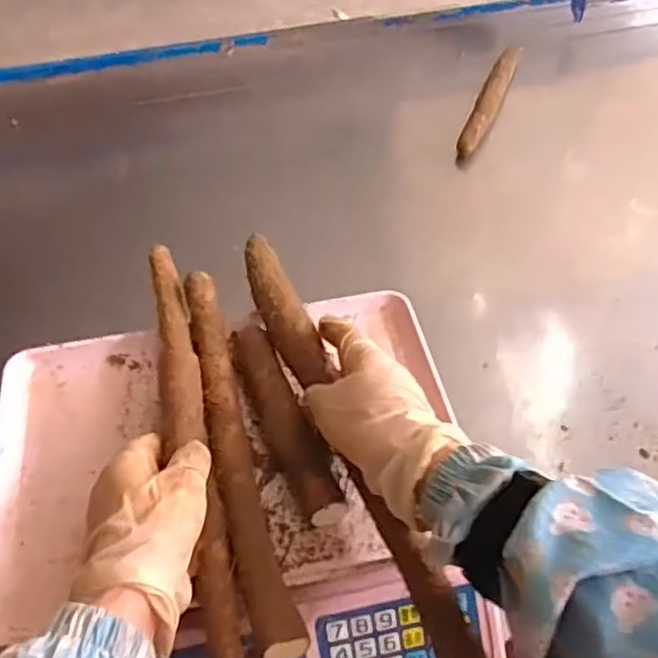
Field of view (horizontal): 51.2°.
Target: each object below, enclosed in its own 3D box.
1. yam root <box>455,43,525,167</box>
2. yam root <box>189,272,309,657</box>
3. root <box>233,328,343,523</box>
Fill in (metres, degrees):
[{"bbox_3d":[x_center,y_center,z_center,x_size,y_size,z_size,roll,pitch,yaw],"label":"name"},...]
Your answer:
[{"bbox_3d":[0.238,-0.335,1.013,0.033,0.033,0.282,17,54,17],"label":"yam root"},{"bbox_3d":[-0.069,0.080,0.493,0.032,0.032,0.310,-11,50,-11],"label":"yam root"},{"bbox_3d":[-0.035,0.066,0.502,0.030,0.026,0.168,-22,53,-14],"label":"root"}]

